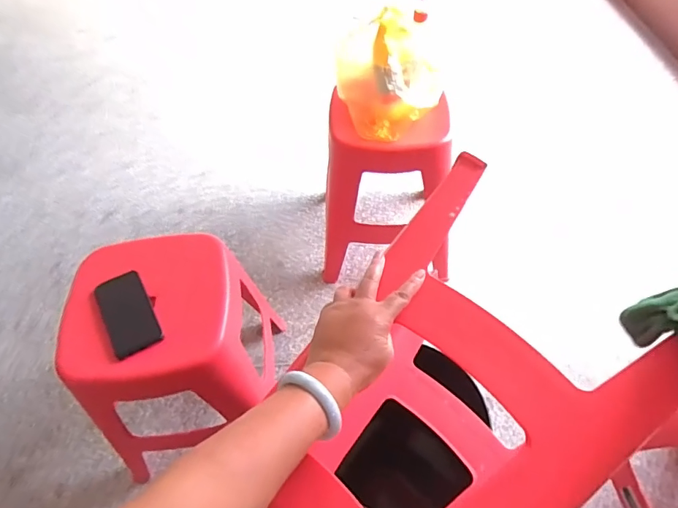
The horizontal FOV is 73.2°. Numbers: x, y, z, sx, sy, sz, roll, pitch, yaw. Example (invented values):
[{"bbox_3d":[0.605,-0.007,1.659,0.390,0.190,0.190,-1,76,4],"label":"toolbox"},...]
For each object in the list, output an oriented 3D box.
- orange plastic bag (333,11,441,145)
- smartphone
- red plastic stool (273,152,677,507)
[{"bbox_3d":[0.107,-0.376,0.954,0.225,0.212,0.148,-2,54,3],"label":"orange plastic bag"},{"bbox_3d":[-0.358,0.095,0.772,0.075,0.012,0.159,-29,57,-16],"label":"smartphone"},{"bbox_3d":[0.118,0.202,0.596,0.417,0.338,0.338,-34,59,-19],"label":"red plastic stool"}]

